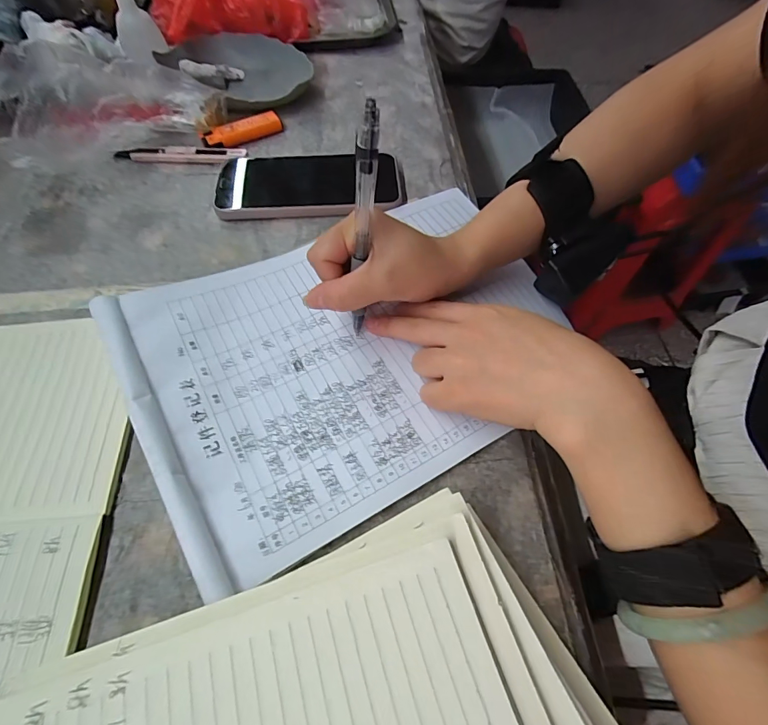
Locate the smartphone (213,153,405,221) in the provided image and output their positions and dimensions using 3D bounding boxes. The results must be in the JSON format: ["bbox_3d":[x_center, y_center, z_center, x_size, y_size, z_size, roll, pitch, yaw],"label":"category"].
[{"bbox_3d":[-0.065,-0.162,0.368,0.162,0.014,0.079,-4,59,-2],"label":"smartphone"}]

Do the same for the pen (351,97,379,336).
[{"bbox_3d":[-0.013,-0.073,0.241,0.011,0.138,0.005,15,44,9],"label":"pen"}]

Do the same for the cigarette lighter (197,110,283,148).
[{"bbox_3d":[-0.141,-0.231,0.406,0.080,0.011,0.024,-32,64,-18],"label":"cigarette lighter"}]

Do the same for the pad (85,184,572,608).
[{"bbox_3d":[-0.019,-0.021,0.281,0.286,0.018,0.214,-25,63,-17],"label":"pad"}]

